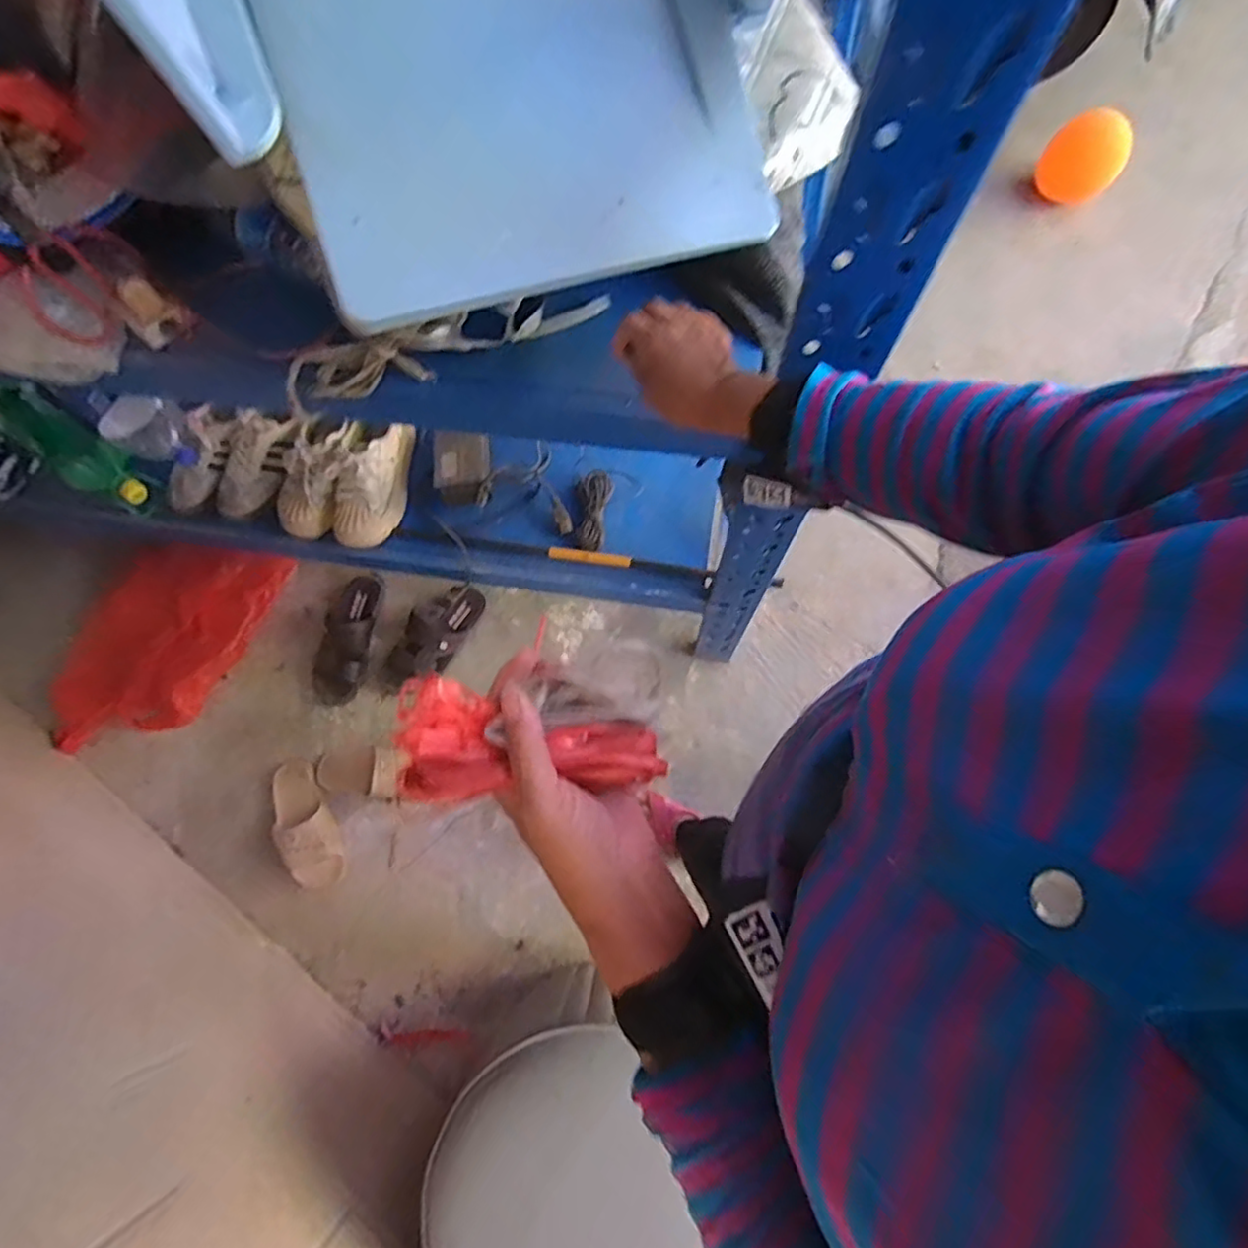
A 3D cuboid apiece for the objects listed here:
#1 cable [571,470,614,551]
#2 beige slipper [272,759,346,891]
[{"bbox_3d":[-0.051,-0.182,1.028,0.057,0.017,0.131,4,74,3],"label":"cable"},{"bbox_3d":[-0.595,0.374,1.196,0.097,0.064,0.239,-31,75,-8],"label":"beige slipper"}]

